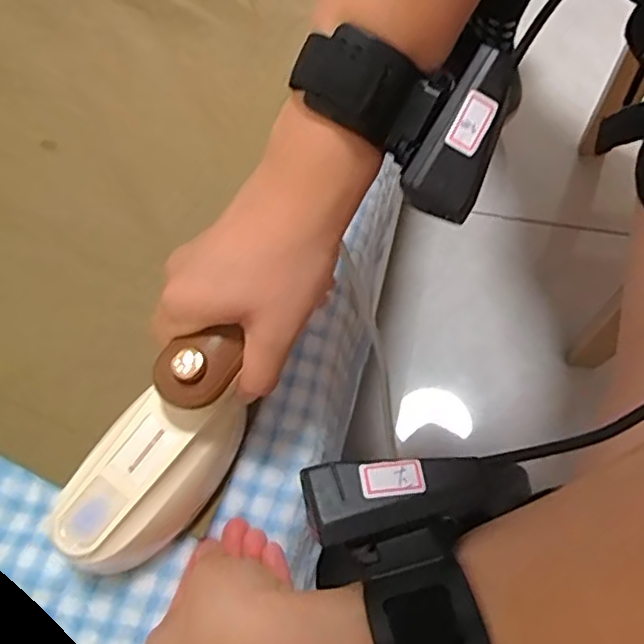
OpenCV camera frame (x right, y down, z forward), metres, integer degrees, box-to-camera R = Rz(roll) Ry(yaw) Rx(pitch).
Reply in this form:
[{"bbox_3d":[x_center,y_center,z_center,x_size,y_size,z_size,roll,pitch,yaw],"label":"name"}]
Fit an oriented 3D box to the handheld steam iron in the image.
[{"bbox_3d":[-0.081,0.064,0.305,0.051,0.070,0.121,35,73,13],"label":"handheld steam iron"}]

